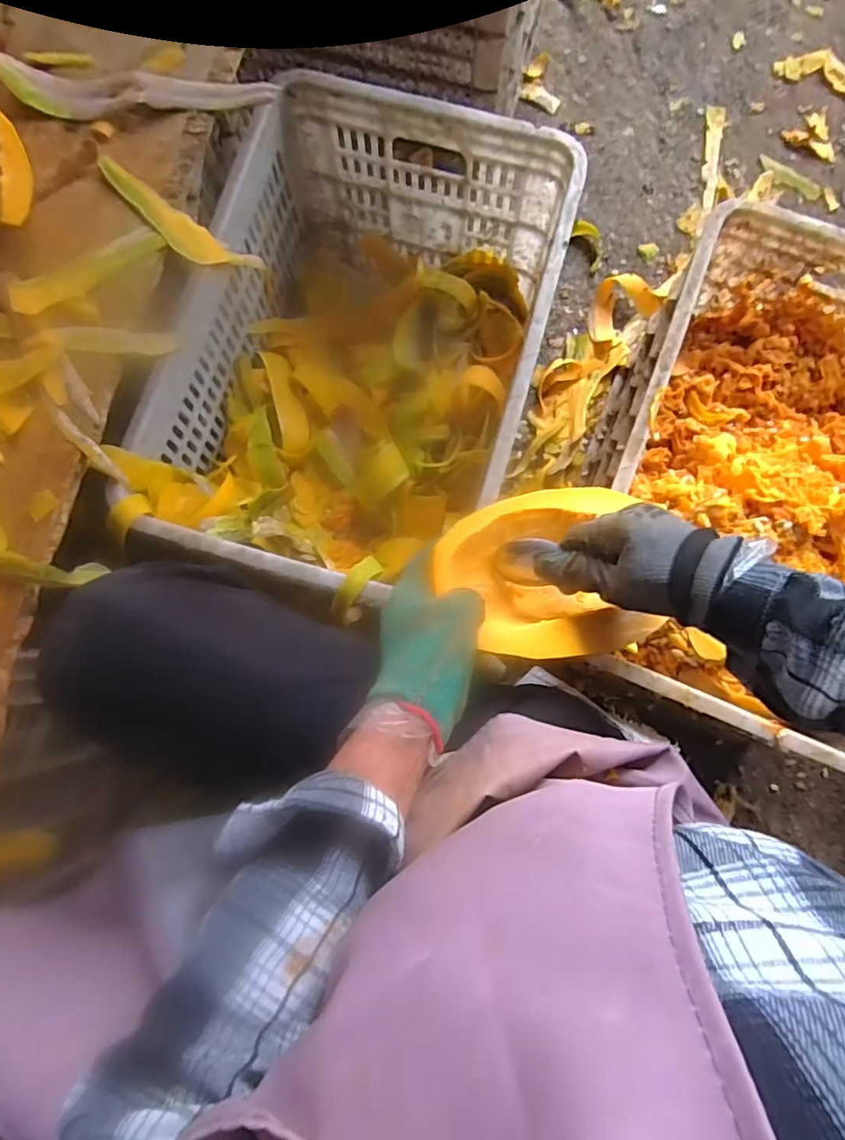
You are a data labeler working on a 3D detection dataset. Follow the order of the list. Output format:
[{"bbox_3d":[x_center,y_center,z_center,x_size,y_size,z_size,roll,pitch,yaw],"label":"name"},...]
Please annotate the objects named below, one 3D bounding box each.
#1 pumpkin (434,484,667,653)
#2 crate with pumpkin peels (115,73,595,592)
[{"bbox_3d":[0.101,0.005,0.438,0.173,0.106,0.132,-14,81,-2],"label":"pumpkin"},{"bbox_3d":[-0.062,-0.239,0.671,0.354,0.249,0.536,15,82,3],"label":"crate with pumpkin peels"}]

